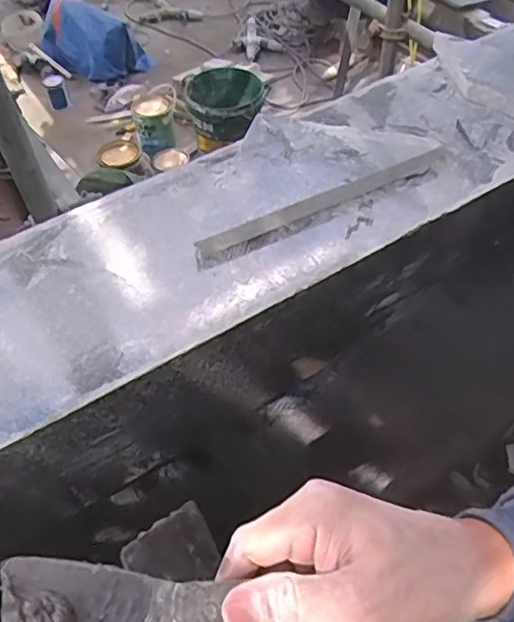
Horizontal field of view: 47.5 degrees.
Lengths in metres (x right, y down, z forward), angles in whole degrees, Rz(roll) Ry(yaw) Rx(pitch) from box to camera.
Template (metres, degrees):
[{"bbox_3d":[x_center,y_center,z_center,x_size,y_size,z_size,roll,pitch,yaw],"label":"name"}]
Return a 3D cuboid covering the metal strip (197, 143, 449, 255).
[{"bbox_3d":[0.066,-0.102,0.532,0.257,0.014,0.016,-25,54,-16],"label":"metal strip"}]

